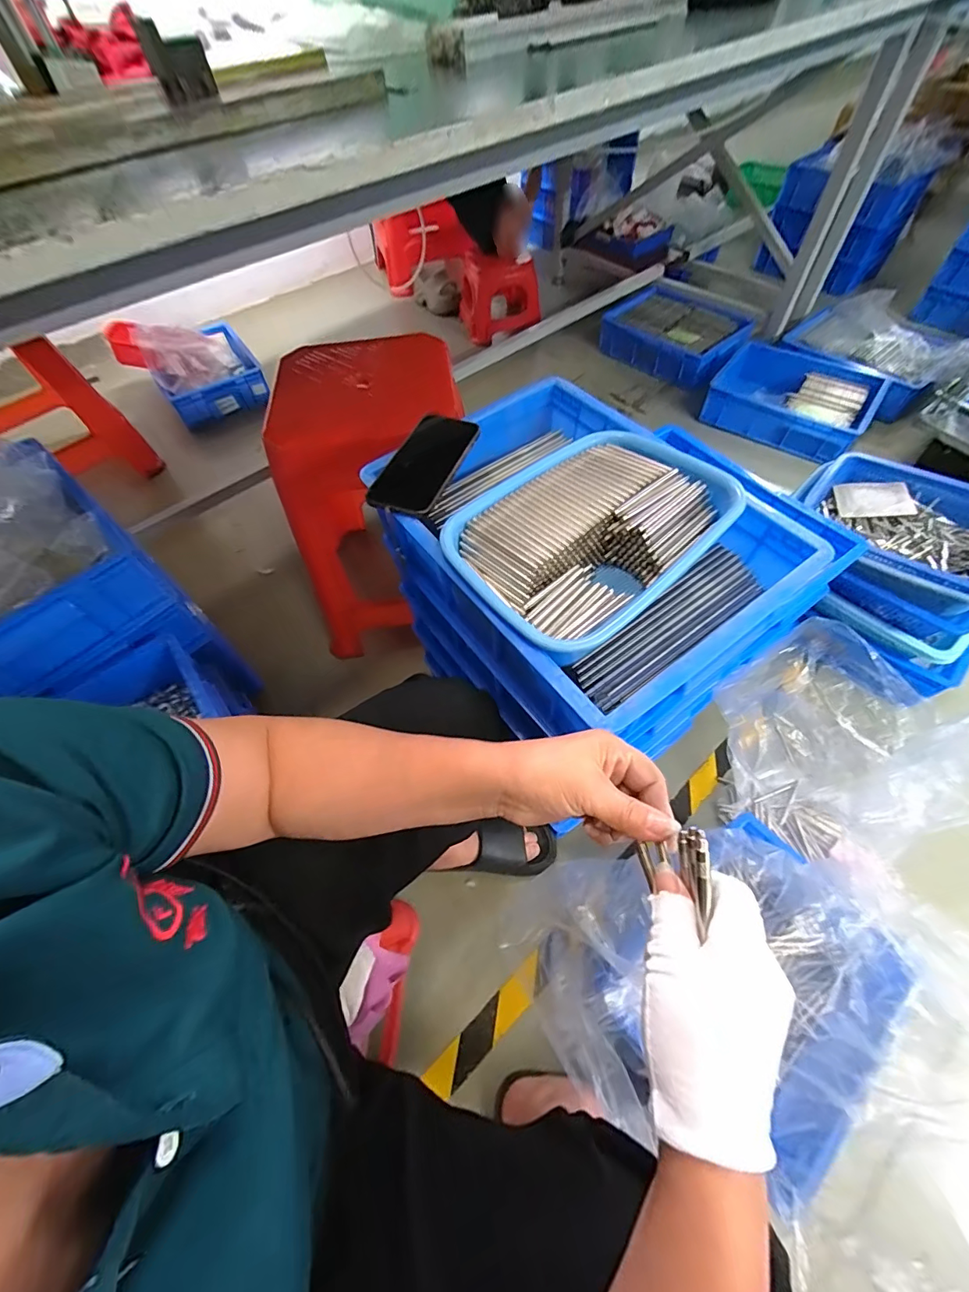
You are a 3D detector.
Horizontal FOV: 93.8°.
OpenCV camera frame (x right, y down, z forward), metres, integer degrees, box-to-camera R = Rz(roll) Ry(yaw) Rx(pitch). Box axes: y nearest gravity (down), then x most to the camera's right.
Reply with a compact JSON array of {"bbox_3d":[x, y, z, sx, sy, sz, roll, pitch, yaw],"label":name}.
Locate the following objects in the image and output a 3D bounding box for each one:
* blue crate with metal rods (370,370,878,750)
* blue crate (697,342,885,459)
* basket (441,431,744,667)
[{"bbox_3d":[0.099,-0.122,0.516,0.310,0.134,0.404,-34,64,-16],"label":"blue crate with metal rods"},{"bbox_3d":[0.900,-0.721,1.346,0.431,0.123,0.343,40,69,22],"label":"blue crate"},{"bbox_3d":[0.109,-0.116,0.482,0.292,0.070,0.209,-38,65,-18],"label":"basket"}]

